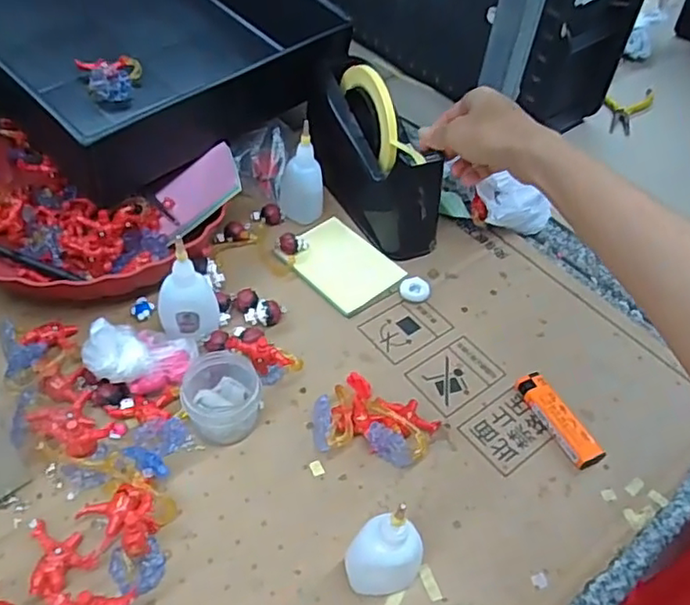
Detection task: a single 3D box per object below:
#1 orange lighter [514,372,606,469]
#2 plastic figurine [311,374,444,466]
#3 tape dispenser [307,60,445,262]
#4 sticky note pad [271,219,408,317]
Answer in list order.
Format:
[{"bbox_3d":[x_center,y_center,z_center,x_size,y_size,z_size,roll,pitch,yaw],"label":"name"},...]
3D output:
[{"bbox_3d":[0.161,0.088,0.461,0.022,0.013,0.079,-17,54,-20],"label":"orange lighter"},{"bbox_3d":[0.021,0.088,0.442,0.081,0.029,0.067,26,52,15],"label":"plastic figurine"},{"bbox_3d":[0.028,-0.144,0.581,0.049,0.114,0.180,-20,55,-21],"label":"tape dispenser"},{"bbox_3d":[-0.002,-0.036,0.561,0.080,0.007,0.103,-34,61,-29],"label":"sticky note pad"}]

